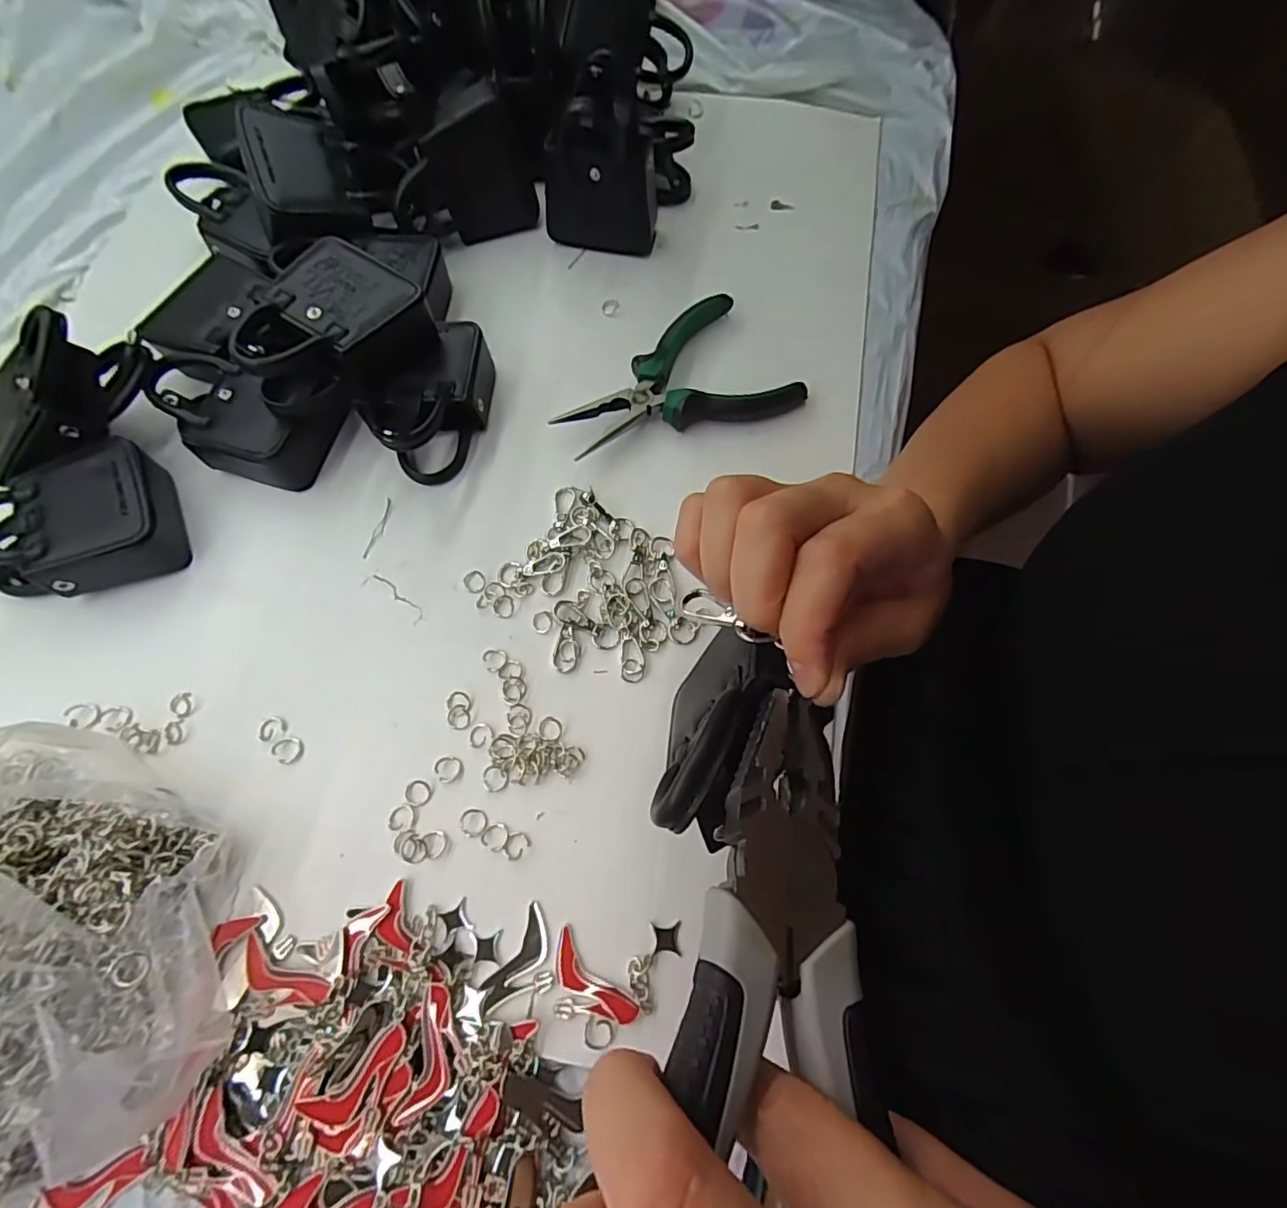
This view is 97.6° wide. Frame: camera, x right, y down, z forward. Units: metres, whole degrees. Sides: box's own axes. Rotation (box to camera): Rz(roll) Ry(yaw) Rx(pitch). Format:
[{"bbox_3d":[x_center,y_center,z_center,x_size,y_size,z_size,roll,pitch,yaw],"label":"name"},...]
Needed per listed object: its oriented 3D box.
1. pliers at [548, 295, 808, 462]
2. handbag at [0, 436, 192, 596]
[{"bbox_3d":[0.022,-0.132,0.359,0.148,0.022,0.094,-33,73,-14],"label":"pliers"},{"bbox_3d":[-0.312,-0.039,0.308,0.097,0.041,0.075,-27,71,-12],"label":"handbag"}]

